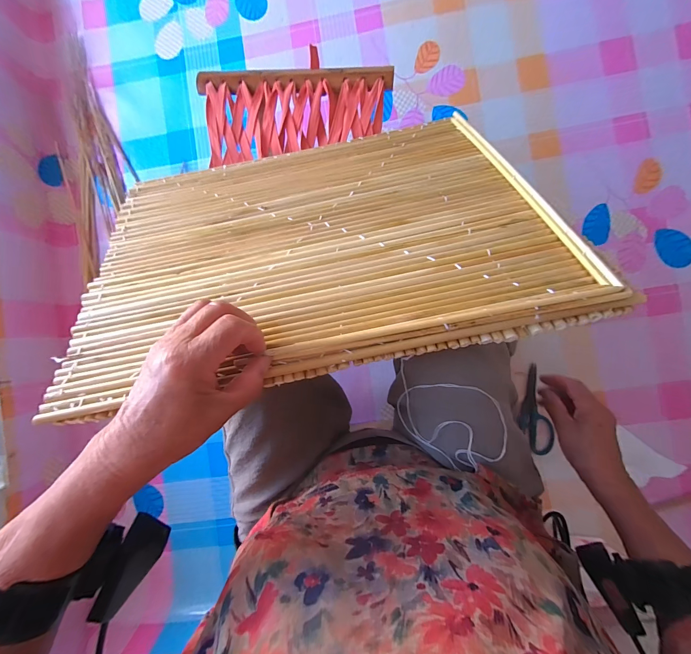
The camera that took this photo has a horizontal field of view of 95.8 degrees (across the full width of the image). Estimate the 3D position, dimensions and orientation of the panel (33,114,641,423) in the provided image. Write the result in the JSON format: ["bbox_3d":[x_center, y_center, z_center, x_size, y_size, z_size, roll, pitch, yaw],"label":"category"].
[{"bbox_3d":[-0.037,-0.105,0.337,0.465,0.017,0.335,-13,56,-1],"label":"panel"}]

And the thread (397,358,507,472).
[{"bbox_3d":[0.112,0.101,0.344,0.126,0.071,0.095,15,89,4],"label":"thread"}]

